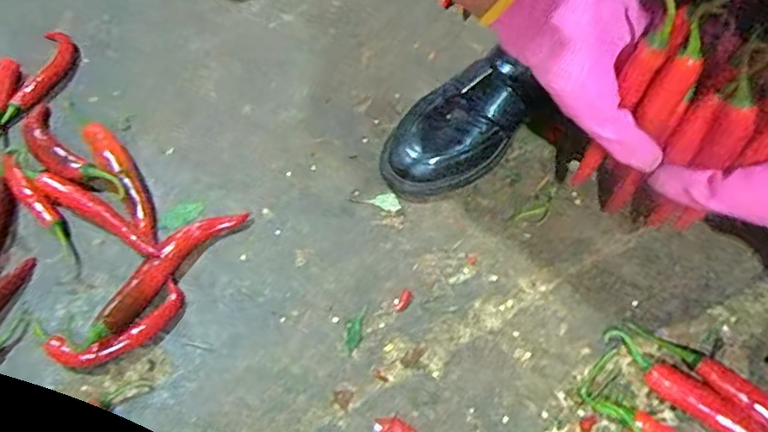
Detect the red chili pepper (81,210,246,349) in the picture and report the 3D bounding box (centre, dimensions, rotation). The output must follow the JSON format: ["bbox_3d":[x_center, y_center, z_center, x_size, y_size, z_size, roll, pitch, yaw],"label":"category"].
[{"bbox_3d":[-0.173,0.040,0.453,0.031,0.018,0.147,32,63,20],"label":"red chili pepper"}]

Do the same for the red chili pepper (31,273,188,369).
[{"bbox_3d":[-0.203,0.081,0.430,0.106,0.013,0.047,-21,59,-12],"label":"red chili pepper"}]

